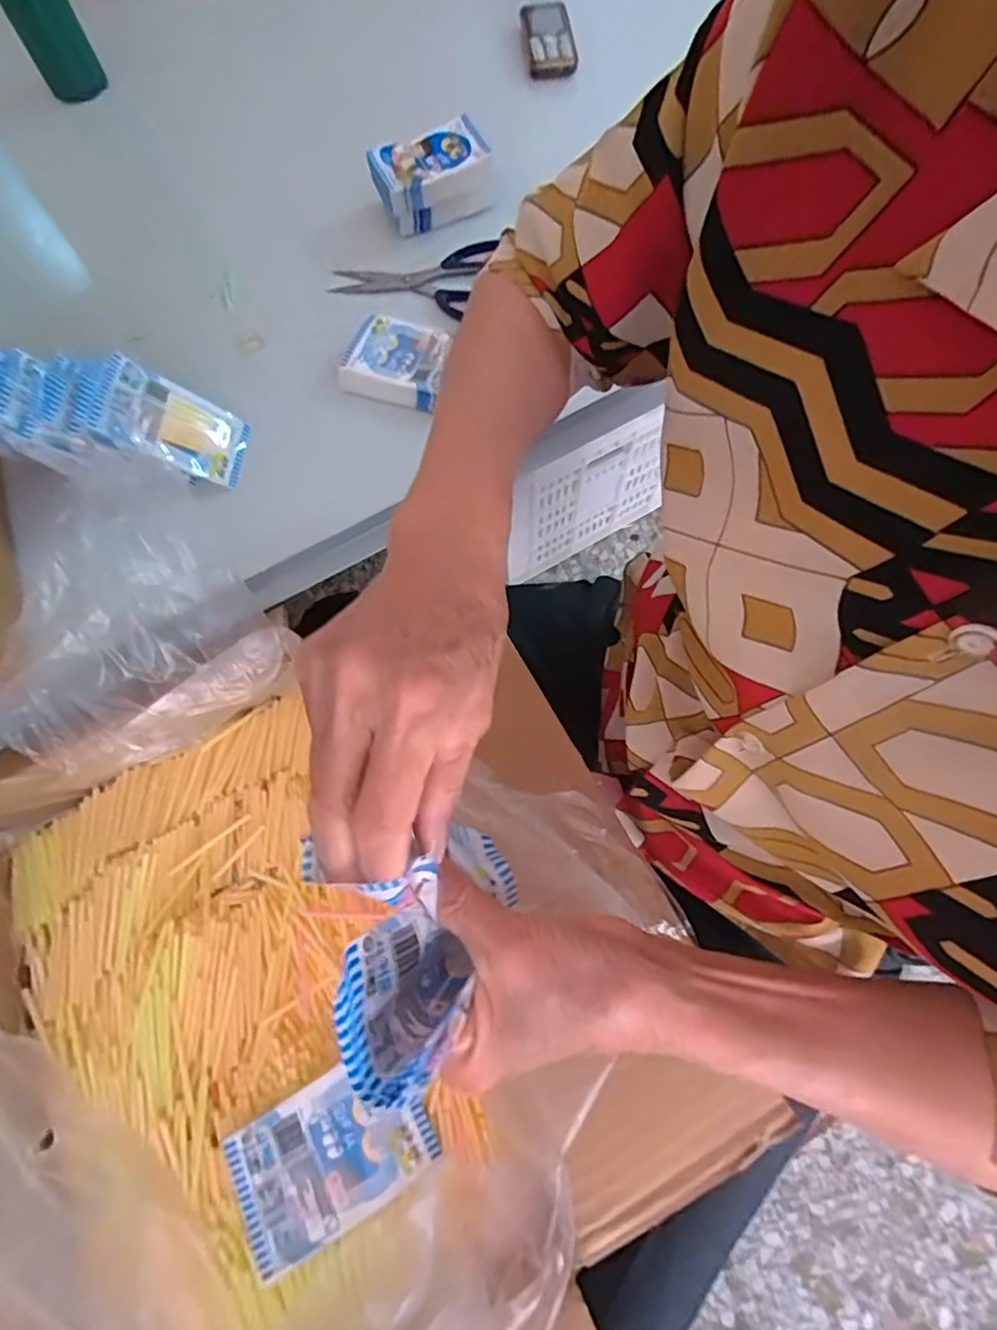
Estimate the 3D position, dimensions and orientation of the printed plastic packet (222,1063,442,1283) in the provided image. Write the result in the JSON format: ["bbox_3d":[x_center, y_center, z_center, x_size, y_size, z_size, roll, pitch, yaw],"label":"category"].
[{"bbox_3d":[-0.094,0.272,0.326,0.105,0.007,0.068,-29,70,-9],"label":"printed plastic packet"}]

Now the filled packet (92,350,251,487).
[{"bbox_3d":[-0.257,-0.193,0.464,0.017,0.104,0.070,-12,66,47],"label":"filled packet"}]

